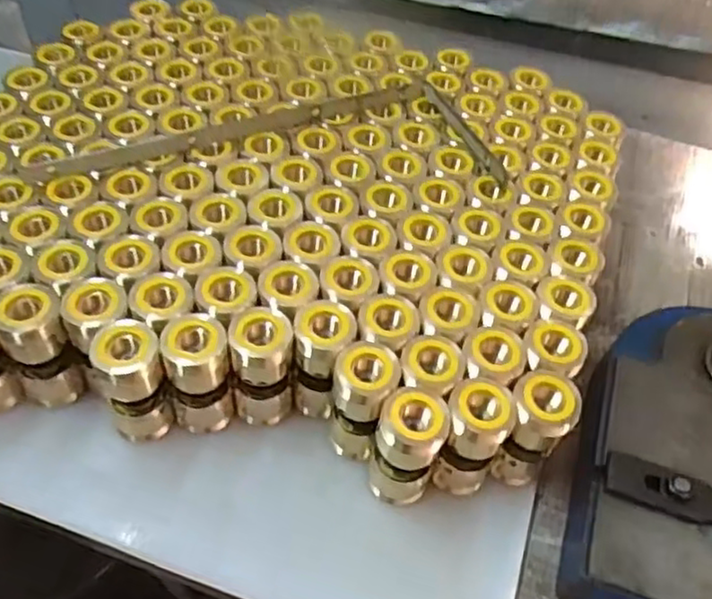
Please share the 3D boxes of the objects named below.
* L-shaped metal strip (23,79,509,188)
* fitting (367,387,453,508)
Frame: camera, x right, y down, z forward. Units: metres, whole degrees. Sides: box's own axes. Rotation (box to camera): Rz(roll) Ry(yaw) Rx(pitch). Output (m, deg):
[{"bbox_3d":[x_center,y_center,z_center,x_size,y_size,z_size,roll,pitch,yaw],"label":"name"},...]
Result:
[{"bbox_3d":[-0.066,-0.139,0.566,0.358,0.012,0.120,-1,50,-5],"label":"L-shaped metal strip"},{"bbox_3d":[0.033,0.098,0.450,0.044,0.093,0.041,21,51,13],"label":"fitting"}]

